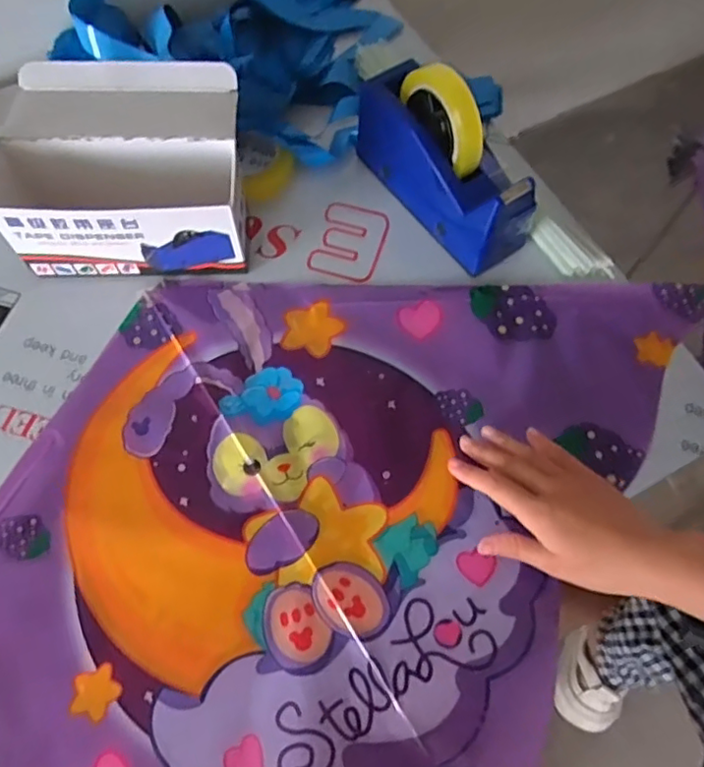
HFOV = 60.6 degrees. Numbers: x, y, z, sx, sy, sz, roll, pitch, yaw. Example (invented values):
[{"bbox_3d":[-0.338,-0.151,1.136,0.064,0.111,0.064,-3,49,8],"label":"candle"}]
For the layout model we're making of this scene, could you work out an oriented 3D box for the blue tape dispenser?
[{"bbox_3d":[0.094,-0.224,0.588,0.082,0.126,0.201,-30,70,-14],"label":"blue tape dispenser"}]

